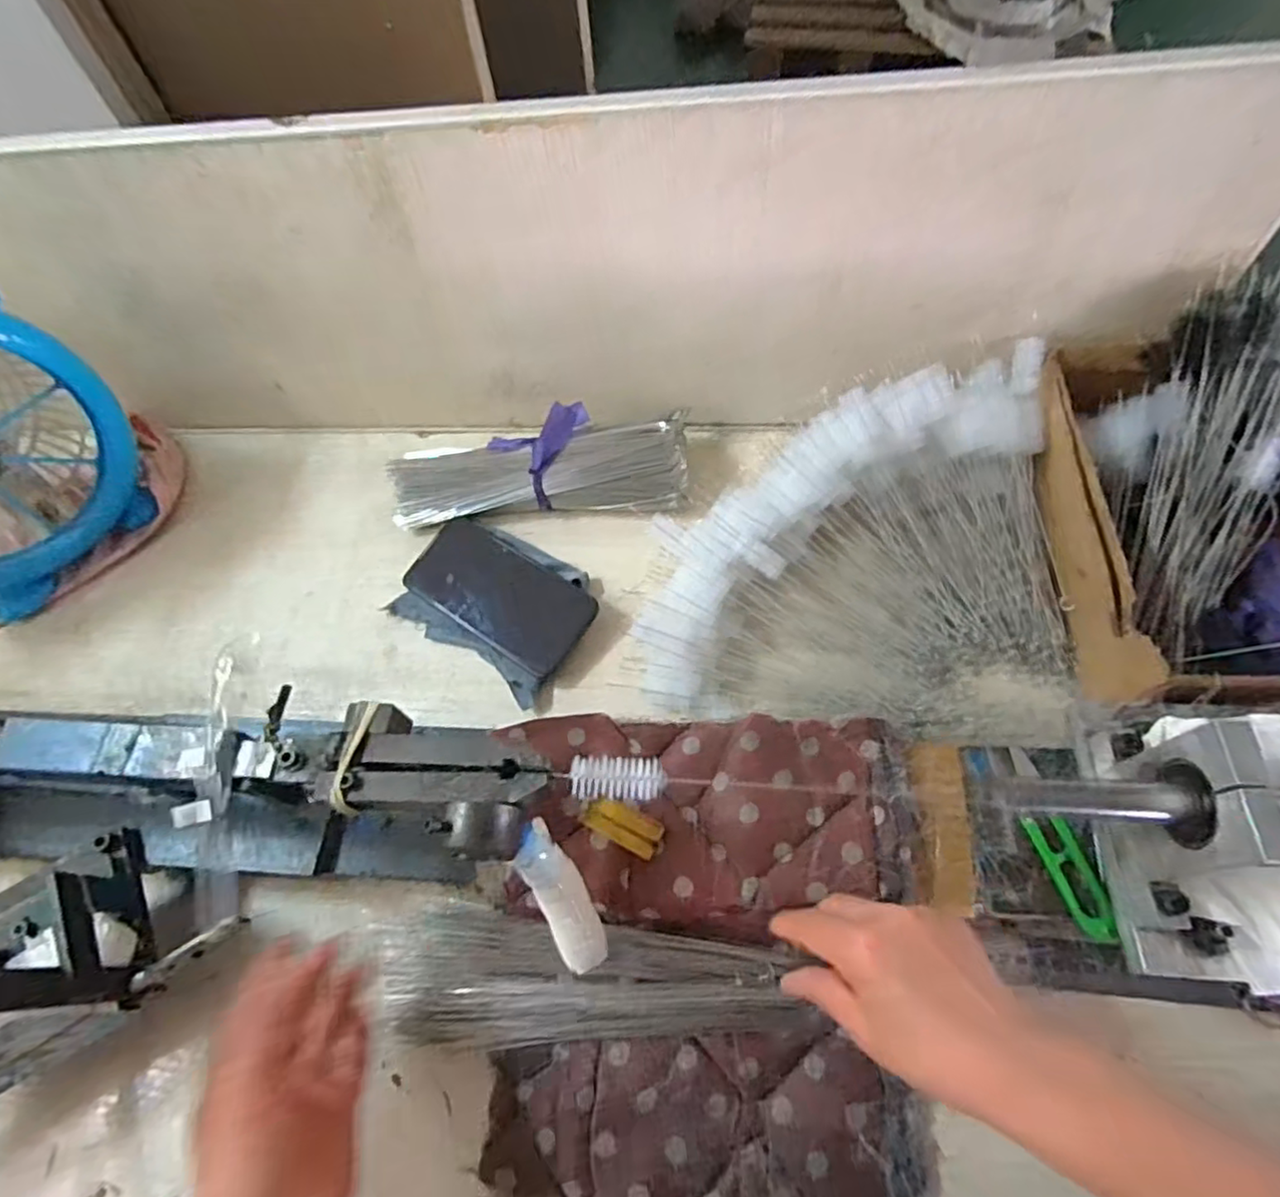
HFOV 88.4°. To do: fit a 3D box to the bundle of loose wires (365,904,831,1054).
[{"bbox_3d":[-0.044,0.239,0.413,0.269,0.013,0.075,-2,62,7],"label":"bundle of loose wires"}]

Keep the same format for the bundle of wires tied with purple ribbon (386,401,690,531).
[{"bbox_3d":[-0.088,-0.105,0.571,0.253,0.074,0.079,-5,62,1],"label":"bundle of wires tied with purple ribbon"}]

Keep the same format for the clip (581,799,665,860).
[{"bbox_3d":[-0.011,0.139,0.403,0.049,0.008,0.021,23,66,15],"label":"clip"}]

